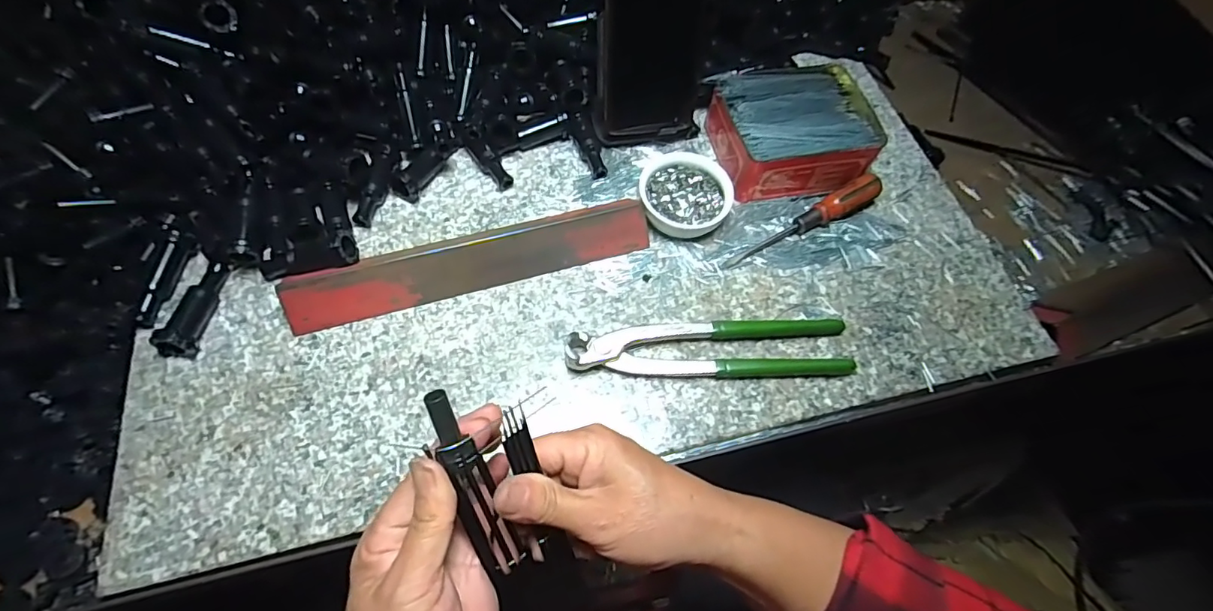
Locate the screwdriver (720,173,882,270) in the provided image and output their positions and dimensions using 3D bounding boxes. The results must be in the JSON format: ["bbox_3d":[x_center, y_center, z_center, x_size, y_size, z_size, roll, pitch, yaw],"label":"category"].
[{"bbox_3d":[0.157,-0.067,0.422,0.149,0.023,0.021,-25,67,-16],"label":"screwdriver"}]

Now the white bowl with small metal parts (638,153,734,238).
[{"bbox_3d":[0.063,-0.088,0.425,0.072,0.024,0.071,2,62,-3],"label":"white bowl with small metal parts"}]

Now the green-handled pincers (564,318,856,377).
[{"bbox_3d":[0.073,0.030,0.373,0.199,0.017,0.040,-1,62,-4],"label":"green-handled pincers"}]

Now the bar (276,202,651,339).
[{"bbox_3d":[-0.093,-0.032,0.385,0.256,0.029,0.036,-15,64,-12],"label":"bar"}]

